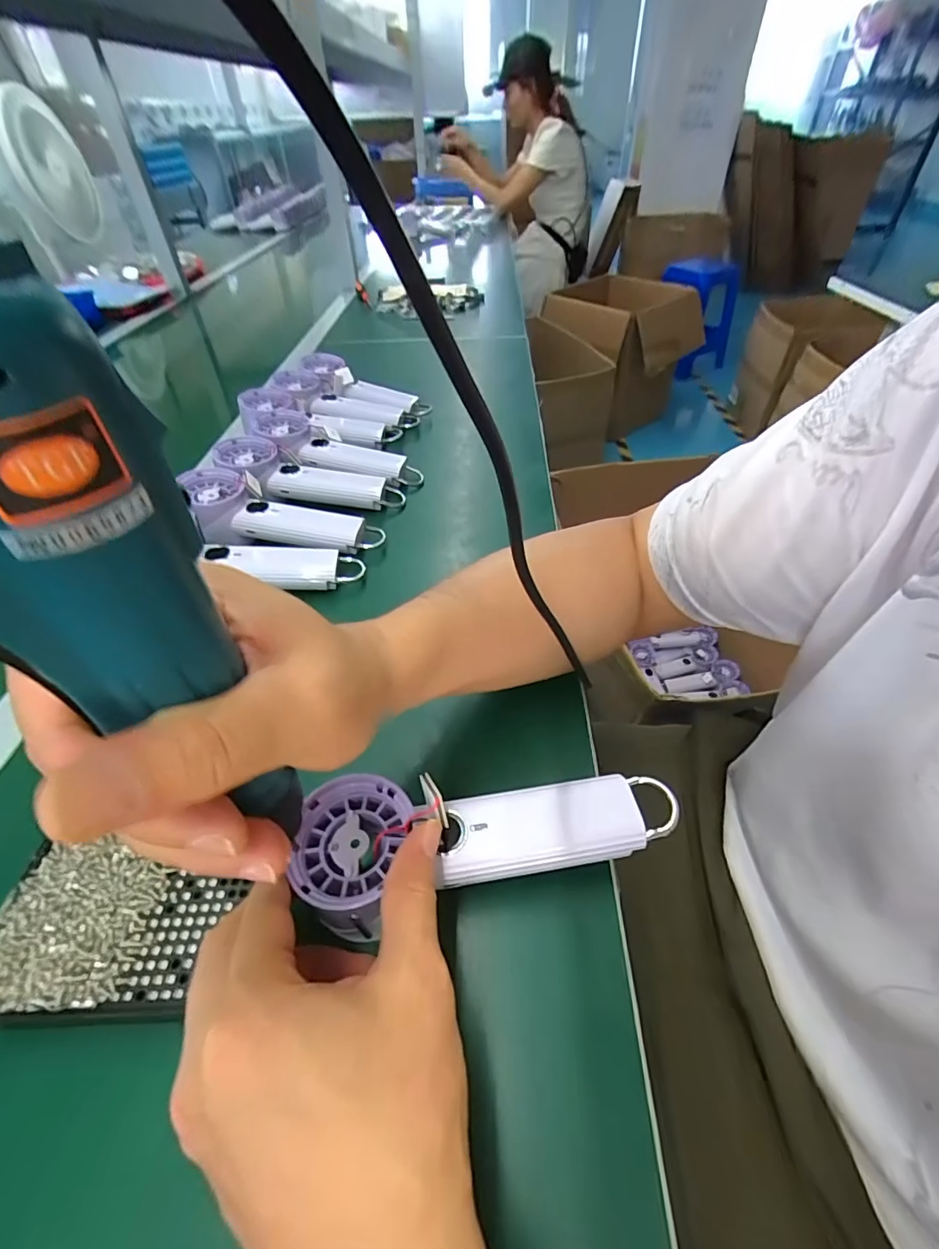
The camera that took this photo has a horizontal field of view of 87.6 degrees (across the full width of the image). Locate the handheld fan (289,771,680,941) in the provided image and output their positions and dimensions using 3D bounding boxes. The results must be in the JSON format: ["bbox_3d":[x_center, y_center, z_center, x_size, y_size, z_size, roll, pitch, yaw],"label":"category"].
[{"bbox_3d":[0.012,0.103,0.241,0.188,0.035,0.069,-3,46,-8],"label":"handheld fan"}]

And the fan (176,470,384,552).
[{"bbox_3d":[-0.182,-0.100,0.471,0.188,0.040,0.063,14,47,-1],"label":"fan"}]

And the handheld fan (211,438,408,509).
[{"bbox_3d":[-0.169,-0.153,0.520,0.191,0.033,0.058,15,47,-6],"label":"handheld fan"}]

